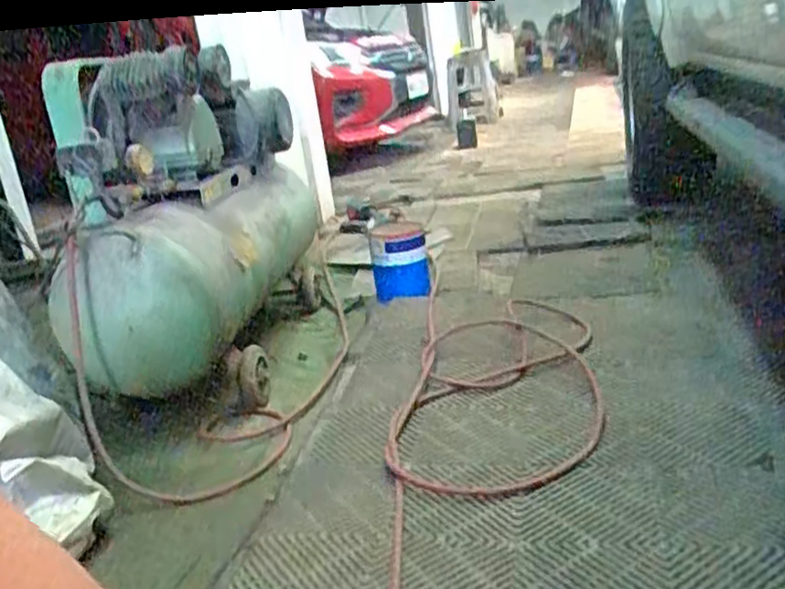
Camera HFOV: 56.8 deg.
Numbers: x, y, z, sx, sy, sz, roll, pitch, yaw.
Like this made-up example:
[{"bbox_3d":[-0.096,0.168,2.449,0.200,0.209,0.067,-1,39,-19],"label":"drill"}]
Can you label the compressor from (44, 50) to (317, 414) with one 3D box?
[{"bbox_3d":[-0.443,-0.195,1.749,0.320,0.680,0.887,-5,19,12],"label":"compressor"}]

